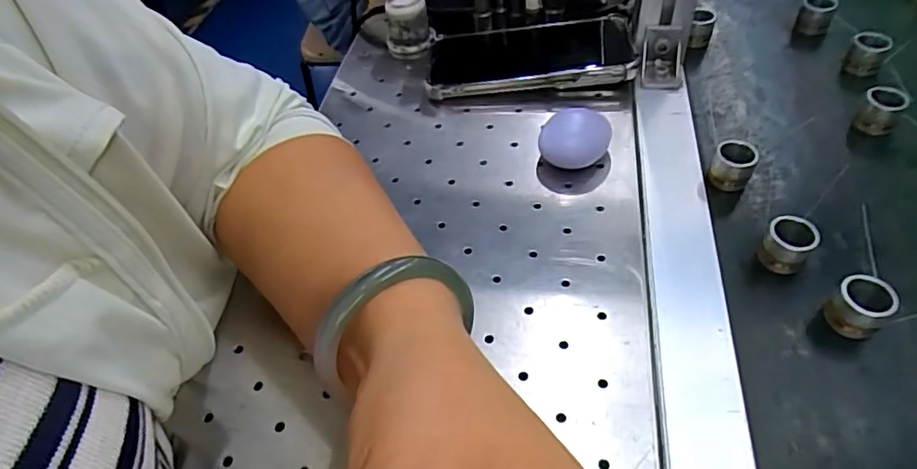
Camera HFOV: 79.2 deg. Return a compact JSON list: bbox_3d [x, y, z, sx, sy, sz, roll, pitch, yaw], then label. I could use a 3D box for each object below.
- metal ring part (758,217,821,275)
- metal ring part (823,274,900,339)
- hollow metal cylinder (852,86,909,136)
[{"bbox_3d":[0.186,0.005,0.313,0.023,0.026,0.022,27,59,30],"label":"metal ring part"},{"bbox_3d":[0.207,0.037,0.285,0.022,0.025,0.024,-5,48,6],"label":"metal ring part"},{"bbox_3d":[0.286,-0.083,0.377,0.023,0.028,0.020,22,56,27],"label":"hollow metal cylinder"}]

